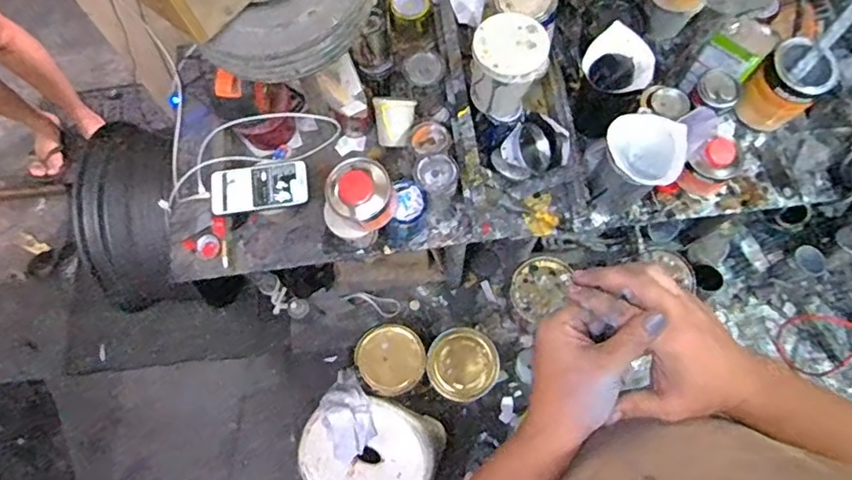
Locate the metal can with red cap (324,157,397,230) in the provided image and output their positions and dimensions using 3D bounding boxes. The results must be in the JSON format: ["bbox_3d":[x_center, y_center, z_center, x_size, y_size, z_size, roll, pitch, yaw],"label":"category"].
[{"bbox_3d":[-0.105,-0.074,0.876,0.100,0.072,0.103,-30,73,-9],"label":"metal can with red cap"}]

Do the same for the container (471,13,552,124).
[{"bbox_3d":[0.128,-0.266,0.892,0.107,0.147,0.109,0,71,1],"label":"container"}]

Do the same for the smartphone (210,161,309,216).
[{"bbox_3d":[-0.272,-0.085,0.904,0.155,0.011,0.077,-6,71,-1],"label":"smartphone"}]

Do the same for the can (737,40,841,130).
[{"bbox_3d":[0.637,-0.274,0.985,0.100,0.130,0.104,0,71,1],"label":"can"}]

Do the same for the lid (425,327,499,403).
[{"bbox_3d":[0.085,0.284,1.265,0.157,0.018,0.161,0,84,-2],"label":"lid"}]

